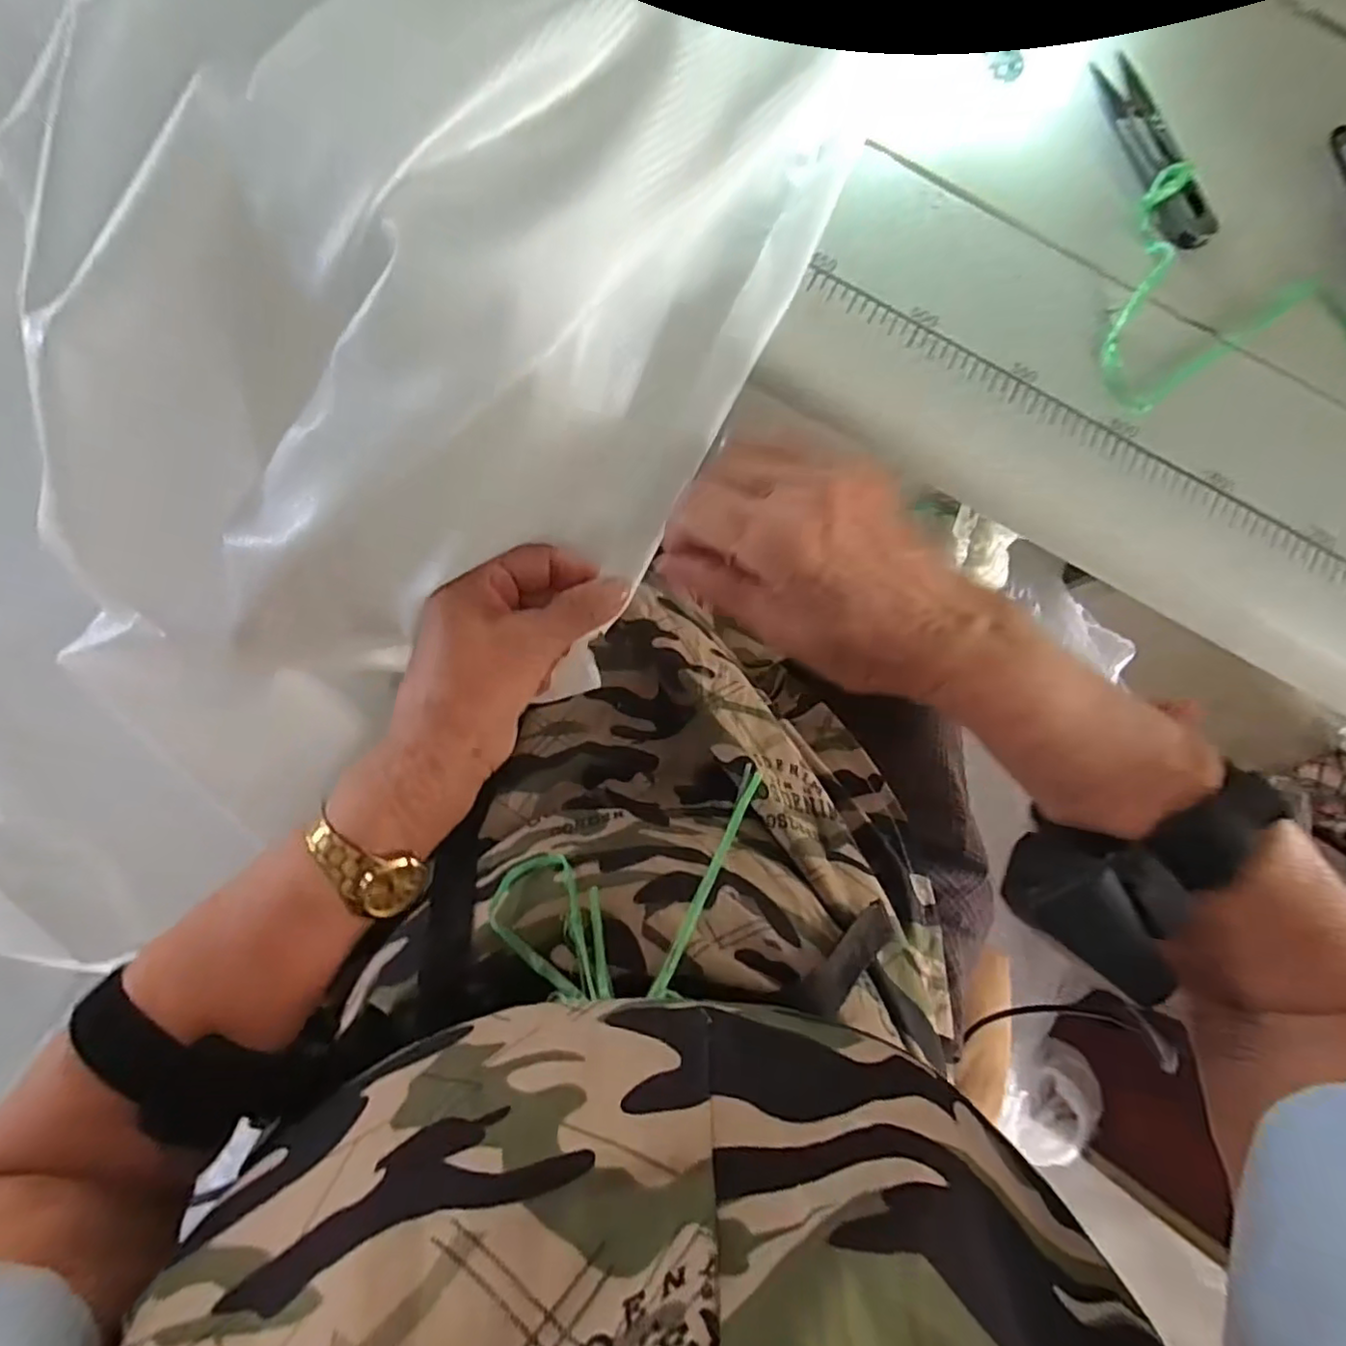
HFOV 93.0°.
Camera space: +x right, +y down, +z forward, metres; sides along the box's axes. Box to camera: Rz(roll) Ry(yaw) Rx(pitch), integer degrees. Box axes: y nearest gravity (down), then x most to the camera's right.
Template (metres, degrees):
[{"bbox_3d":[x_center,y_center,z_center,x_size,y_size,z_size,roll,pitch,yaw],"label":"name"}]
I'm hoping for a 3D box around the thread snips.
[{"bbox_3d":[0.218,-0.239,0.290,0.027,0.008,0.096,-13,85,-5],"label":"thread snips"}]

